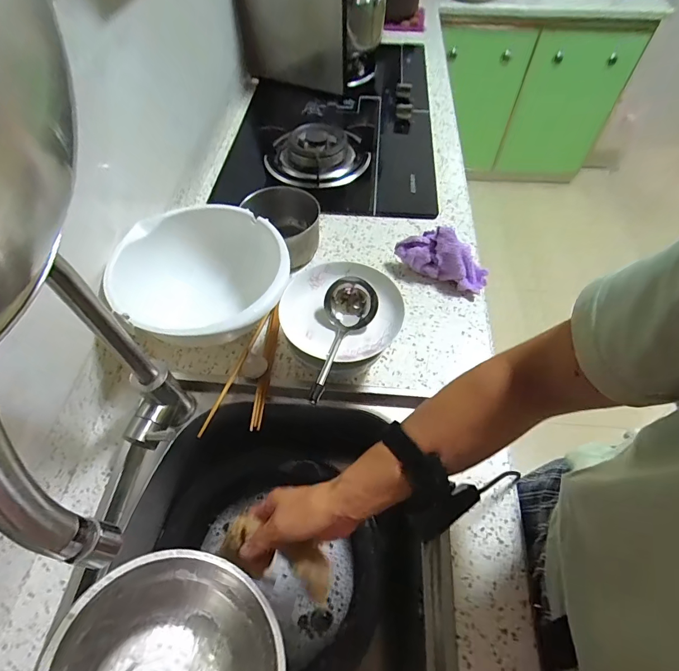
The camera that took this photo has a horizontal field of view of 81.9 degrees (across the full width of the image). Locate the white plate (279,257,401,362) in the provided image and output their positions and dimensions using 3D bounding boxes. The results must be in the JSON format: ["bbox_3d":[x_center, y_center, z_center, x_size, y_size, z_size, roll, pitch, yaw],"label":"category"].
[{"bbox_3d":[0.003,-0.036,0.546,0.162,0.034,0.148,0,57,0],"label":"white plate"}]

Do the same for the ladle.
[{"bbox_3d":[0.006,0.002,0.507,0.066,0.051,0.167,9,57,6],"label":"ladle"}]

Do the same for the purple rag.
[{"bbox_3d":[0.175,-0.132,0.665,0.155,0.082,0.055,25,60,16],"label":"purple rag"}]

